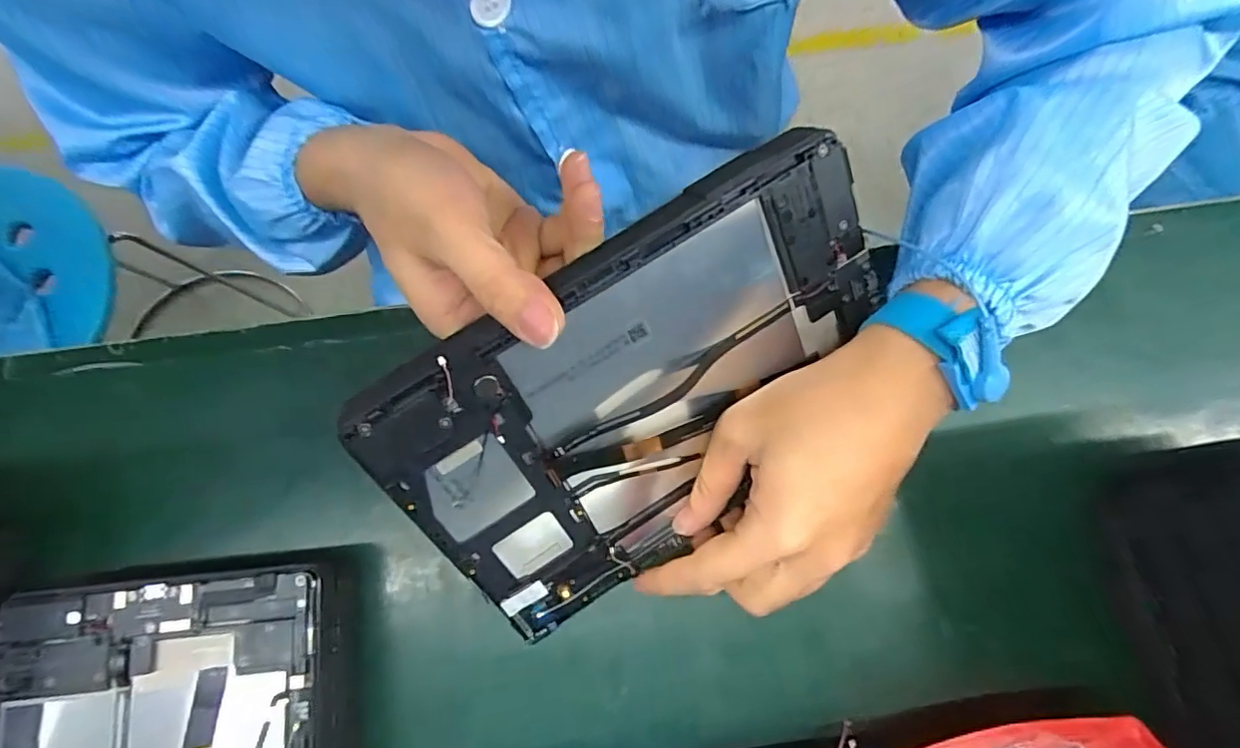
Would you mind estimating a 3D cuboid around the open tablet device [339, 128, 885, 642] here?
[{"bbox_3d":[0.019,0.012,0.269,0.237,0.017,0.151,-33,118,-5],"label":"open tablet device"}]

